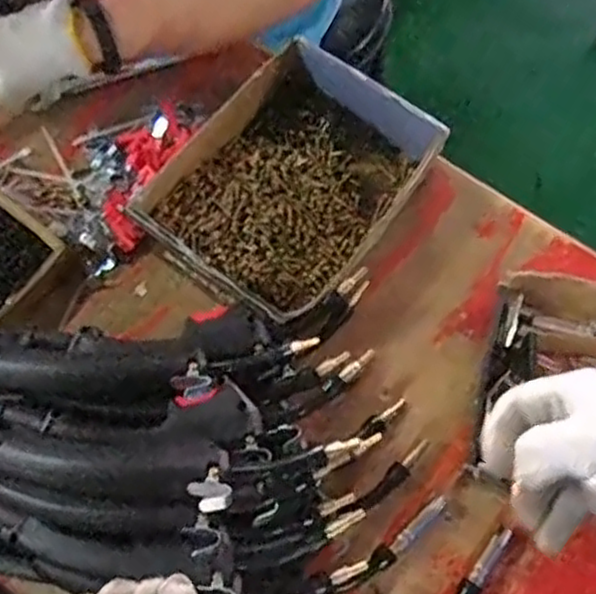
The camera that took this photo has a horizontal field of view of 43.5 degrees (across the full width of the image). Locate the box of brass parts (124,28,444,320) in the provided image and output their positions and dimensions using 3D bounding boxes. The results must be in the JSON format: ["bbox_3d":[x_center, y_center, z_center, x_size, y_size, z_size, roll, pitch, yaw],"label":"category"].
[{"bbox_3d":[-0.008,-0.104,0.706,0.202,0.075,0.246,35,73,15],"label":"box of brass parts"}]

